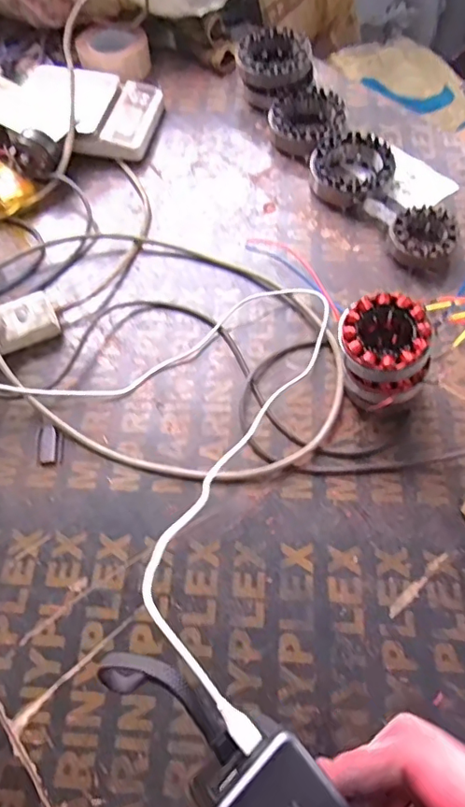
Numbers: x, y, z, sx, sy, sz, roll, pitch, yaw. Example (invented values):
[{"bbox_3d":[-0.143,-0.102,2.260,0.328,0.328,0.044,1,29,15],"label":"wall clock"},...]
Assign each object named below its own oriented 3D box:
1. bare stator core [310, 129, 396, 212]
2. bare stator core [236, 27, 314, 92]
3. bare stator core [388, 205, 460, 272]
[{"bbox_3d":[0.170,-0.337,0.754,0.111,0.040,0.117,-1,63,3],"label":"bare stator core"},{"bbox_3d":[0.067,-0.547,0.833,0.116,0.030,0.121,5,62,6],"label":"bare stator core"},{"bbox_3d":[0.251,-0.217,0.689,0.080,0.036,0.085,-1,63,3],"label":"bare stator core"}]

